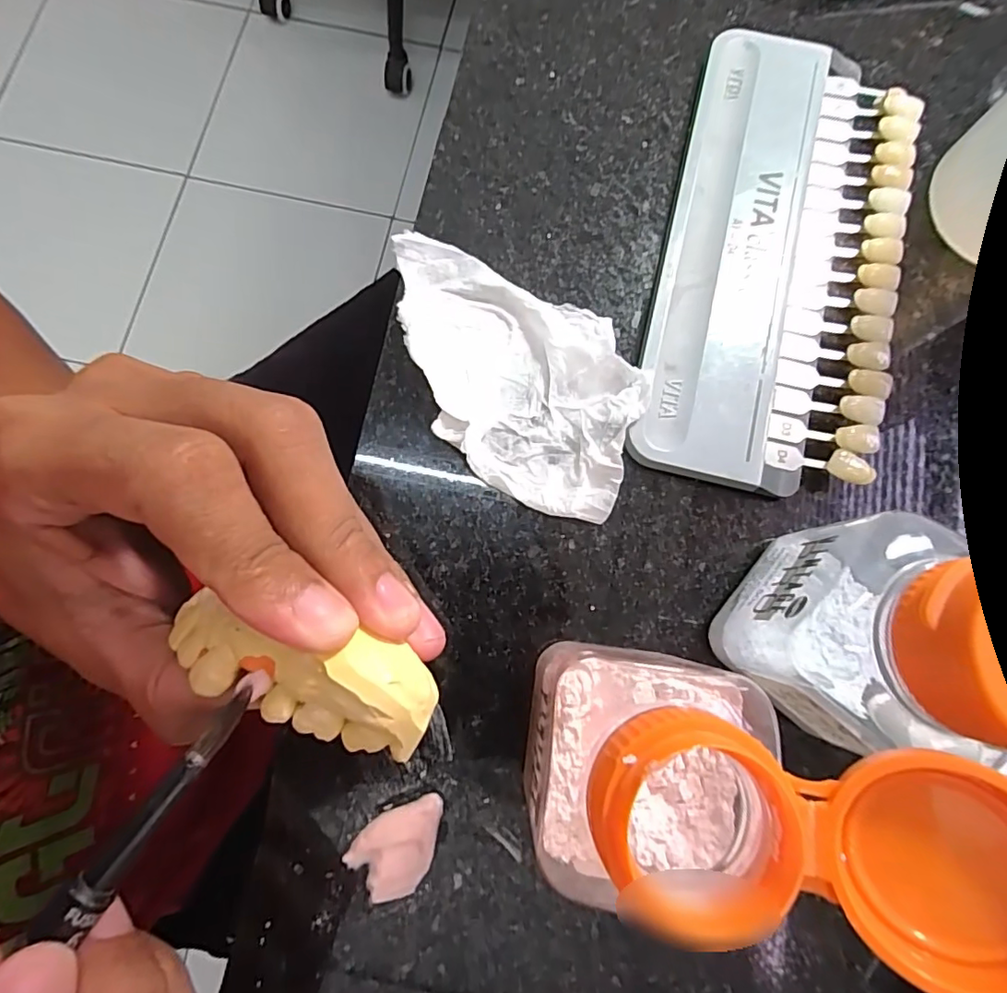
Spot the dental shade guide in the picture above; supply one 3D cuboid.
[{"bbox_3d":[0.083,-0.072,0.163,0.066,0.010,0.144,14,80,1],"label":"dental shade guide"}]

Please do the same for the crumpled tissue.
[{"bbox_3d":[0.000,-0.034,0.154,0.080,0.011,0.058,24,80,3],"label":"crumpled tissue"}]

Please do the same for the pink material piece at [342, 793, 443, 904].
[{"bbox_3d":[-0.025,0.086,0.133,0.026,0.004,0.018,-40,83,-8],"label":"pink material piece"}]

